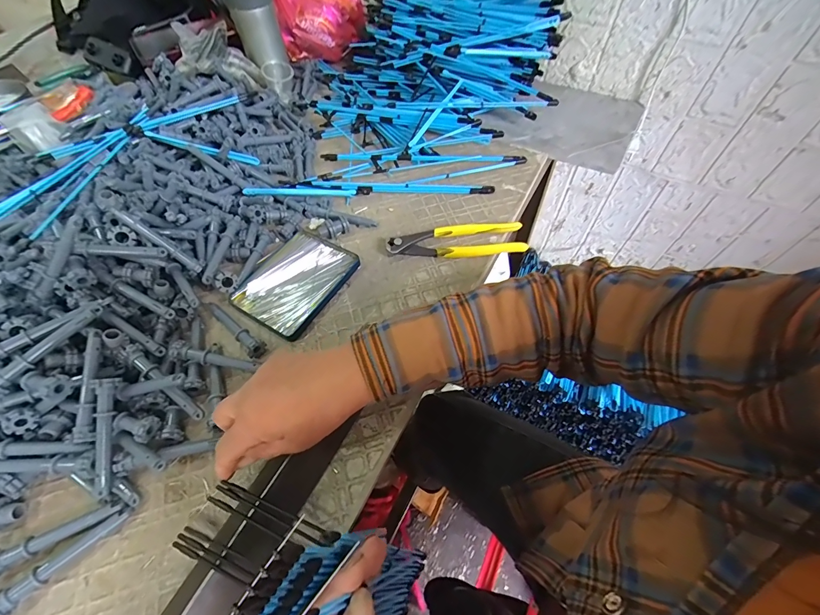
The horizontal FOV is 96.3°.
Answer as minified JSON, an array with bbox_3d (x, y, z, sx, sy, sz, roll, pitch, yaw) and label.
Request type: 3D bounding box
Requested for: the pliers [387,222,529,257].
[{"bbox_3d":[0.056,-0.081,0.449,0.162,0.020,0.045,0,57,1],"label":"pliers"}]

